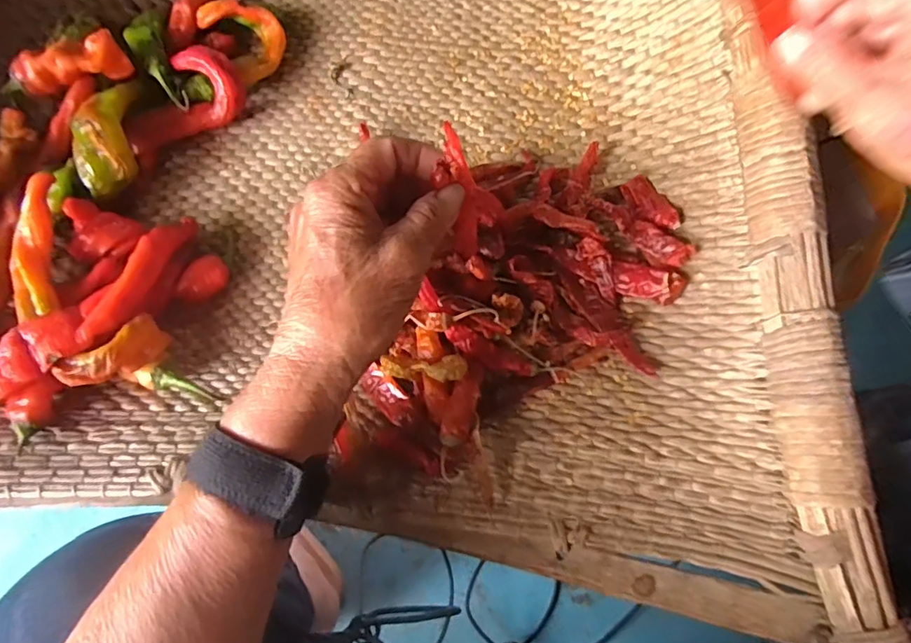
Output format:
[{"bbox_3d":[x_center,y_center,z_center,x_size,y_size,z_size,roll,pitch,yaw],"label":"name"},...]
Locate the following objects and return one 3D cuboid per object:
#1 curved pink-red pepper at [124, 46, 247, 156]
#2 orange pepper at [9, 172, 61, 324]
[{"bbox_3d":[-0.206,-0.165,0.411,0.093,0.040,0.050,-32,73,-10],"label":"curved pink-red pepper"},{"bbox_3d":[-0.253,-0.044,0.330,0.028,0.025,0.085,2,89,2],"label":"orange pepper"}]

